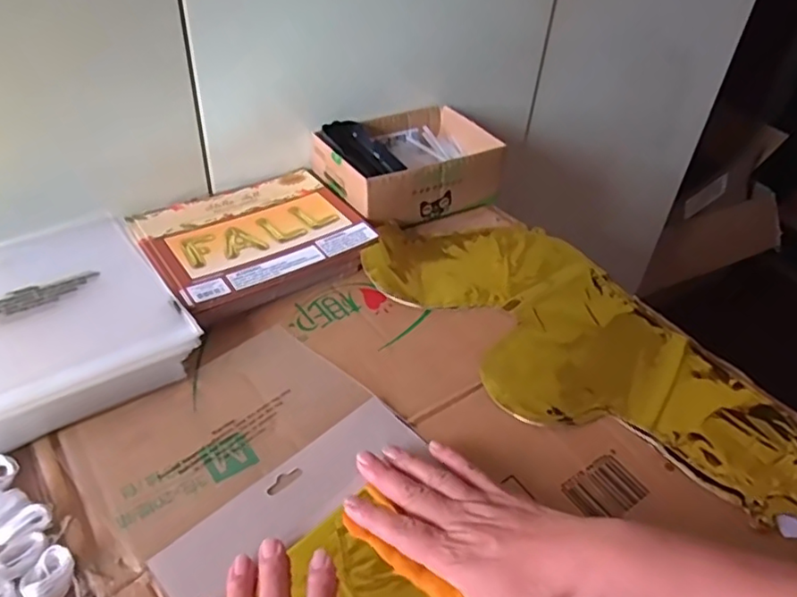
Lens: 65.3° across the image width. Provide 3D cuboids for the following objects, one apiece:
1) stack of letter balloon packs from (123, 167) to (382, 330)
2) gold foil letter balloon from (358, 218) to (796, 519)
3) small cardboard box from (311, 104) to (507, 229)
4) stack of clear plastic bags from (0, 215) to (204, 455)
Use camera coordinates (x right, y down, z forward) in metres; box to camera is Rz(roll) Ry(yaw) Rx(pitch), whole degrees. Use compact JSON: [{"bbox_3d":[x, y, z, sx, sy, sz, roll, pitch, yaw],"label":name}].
[{"bbox_3d":[-0.140,-0.059,0.619,0.199,0.027,0.172,-24,48,-28],"label":"stack of letter balloon packs"},{"bbox_3d":[0.164,0.040,0.539,0.201,0.016,0.428,-25,49,-29],"label":"gold foil letter balloon"},{"bbox_3d":[0.016,-0.153,0.705,0.193,0.066,0.130,-21,47,-26],"label":"small cardboard box"},{"bbox_3d":[-0.306,0.020,0.505,0.221,0.034,0.228,-25,49,-29],"label":"stack of clear plastic bags"}]

